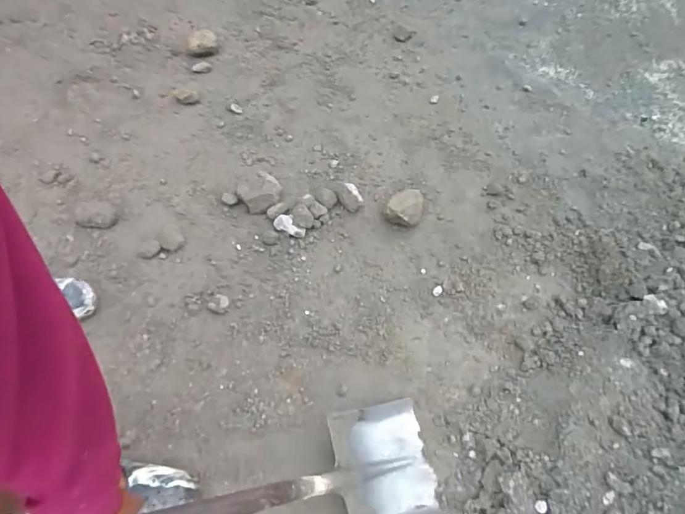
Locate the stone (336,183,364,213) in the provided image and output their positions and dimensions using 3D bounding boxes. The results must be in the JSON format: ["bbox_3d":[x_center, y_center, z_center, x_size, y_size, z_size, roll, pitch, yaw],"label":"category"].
[{"bbox_3d":[0.019,-0.164,1.227,0.061,0.051,0.084,-26,61,-18],"label":"stone"}]

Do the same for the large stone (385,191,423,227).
[{"bbox_3d":[0.167,-0.131,1.212,0.096,0.069,0.104,24,59,13],"label":"large stone"}]

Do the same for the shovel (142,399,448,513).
[{"bbox_3d":[-0.139,0.331,0.639,0.105,0.907,0.215,-37,56,25],"label":"shovel"}]

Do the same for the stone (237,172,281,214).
[{"bbox_3d":[-0.224,-0.177,1.234,0.111,0.063,0.130,-32,66,-18],"label":"stone"}]

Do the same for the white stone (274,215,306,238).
[{"bbox_3d":[-0.136,-0.080,1.188,0.088,0.028,0.042,22,59,11],"label":"white stone"}]

